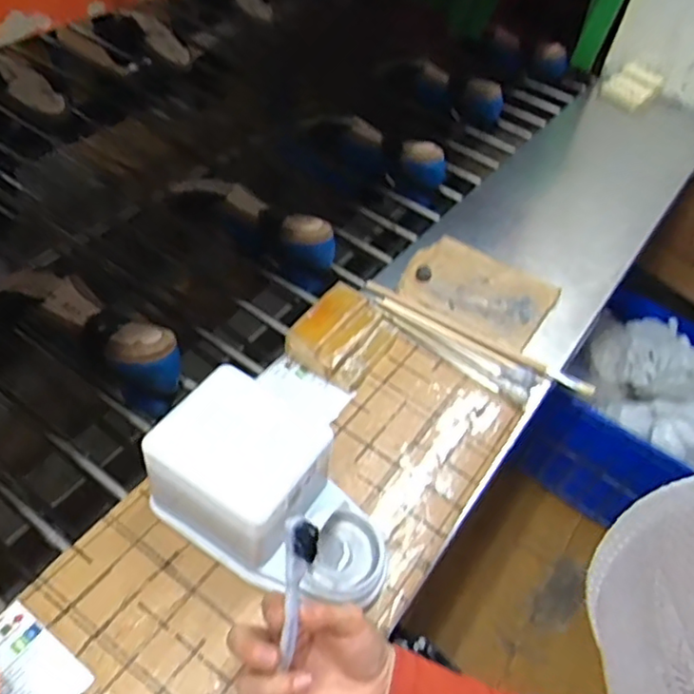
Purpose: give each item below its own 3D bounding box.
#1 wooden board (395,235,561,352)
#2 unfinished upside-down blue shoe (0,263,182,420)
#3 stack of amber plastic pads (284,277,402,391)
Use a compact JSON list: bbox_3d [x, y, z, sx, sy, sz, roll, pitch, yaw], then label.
[{"bbox_3d":[0.154,-0.072,0.741,0.169,0.012,0.135,29,51,17],"label":"wooden board"},{"bbox_3d":[-0.272,-0.012,0.661,0.227,0.085,0.068,28,50,16],"label":"unfinished upside-down blue shoe"},{"bbox_3d":[-0.003,-0.011,0.642,0.082,0.043,0.100,28,50,16],"label":"stack of amber plastic pads"}]

